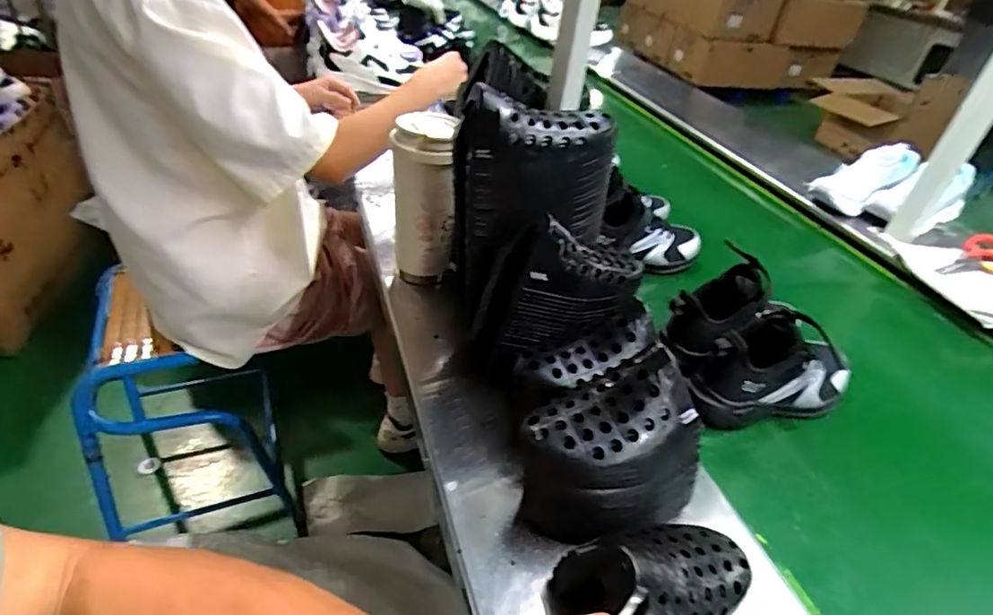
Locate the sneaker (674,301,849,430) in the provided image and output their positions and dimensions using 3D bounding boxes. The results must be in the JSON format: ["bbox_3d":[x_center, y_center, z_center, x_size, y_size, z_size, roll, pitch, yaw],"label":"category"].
[{"bbox_3d":[0.300,0.059,0.588,0.198,0.100,0.091,-2,39,-12],"label":"sneaker"}]

